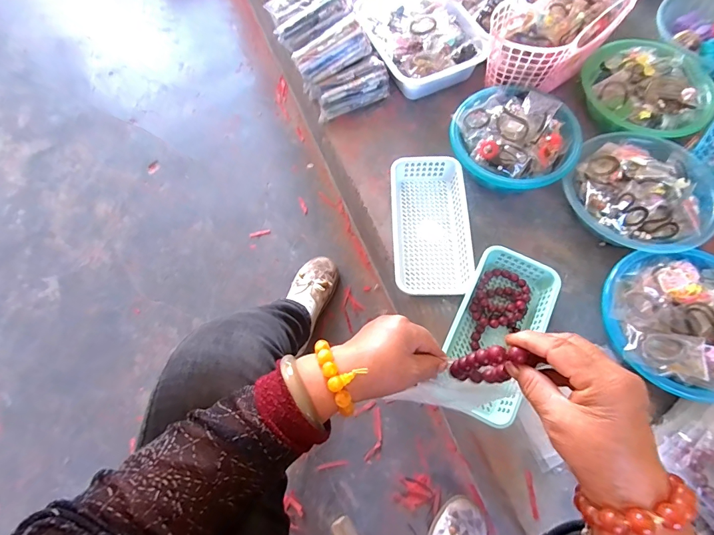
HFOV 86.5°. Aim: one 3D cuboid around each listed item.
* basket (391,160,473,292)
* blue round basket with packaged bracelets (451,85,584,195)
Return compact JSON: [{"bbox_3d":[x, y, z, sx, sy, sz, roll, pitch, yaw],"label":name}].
[{"bbox_3d":[0.129,-0.077,0.677,0.133,0.048,0.261,-1,68,2],"label":"basket"},{"bbox_3d":[0.285,-0.237,0.691,0.221,0.070,0.195,22,71,10],"label":"blue round basket with packaged bracelets"}]

